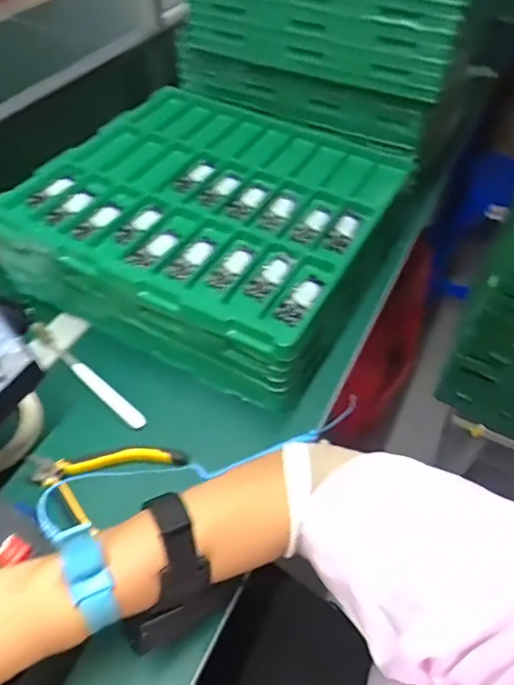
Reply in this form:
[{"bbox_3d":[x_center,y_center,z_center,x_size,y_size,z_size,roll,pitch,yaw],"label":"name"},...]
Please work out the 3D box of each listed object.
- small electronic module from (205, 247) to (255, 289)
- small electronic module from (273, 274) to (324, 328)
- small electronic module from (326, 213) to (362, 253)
[{"bbox_3d":[-0.024,-0.081,0.542,0.029,0.007,0.069,30,55,21],"label":"small electronic module"},{"bbox_3d":[0.044,-0.043,0.518,0.025,0.005,0.072,27,54,19],"label":"small electronic module"},{"bbox_3d":[0.100,-0.129,0.596,0.025,0.011,0.071,23,52,16],"label":"small electronic module"}]

